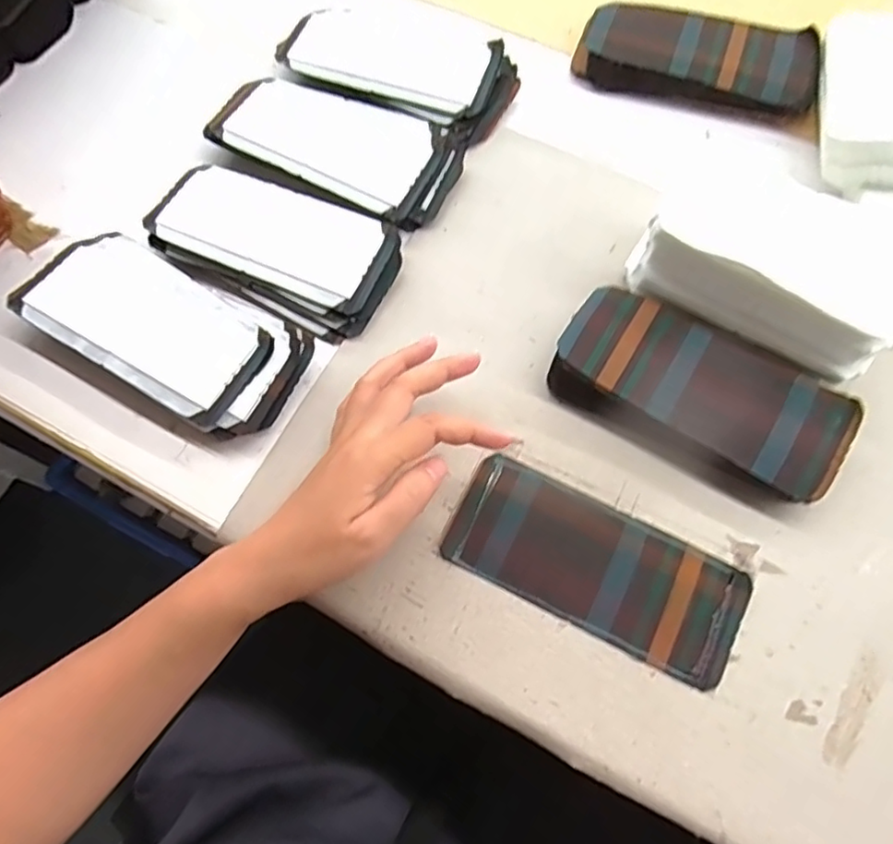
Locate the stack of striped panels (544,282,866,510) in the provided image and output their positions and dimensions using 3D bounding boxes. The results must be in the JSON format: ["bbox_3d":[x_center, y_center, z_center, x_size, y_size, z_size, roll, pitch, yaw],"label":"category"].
[{"bbox_3d":[0.151,-0.014,0.382,0.169,0.026,0.086,29,72,11],"label":"stack of striped panels"}]

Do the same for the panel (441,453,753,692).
[{"bbox_3d":[0.084,0.081,0.357,0.164,0.004,0.070,26,72,10],"label":"panel"}]

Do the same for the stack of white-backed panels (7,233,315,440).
[{"bbox_3d":[-0.181,-0.058,0.405,0.182,0.024,0.084,27,72,10],"label":"stack of white-backed panels"}]

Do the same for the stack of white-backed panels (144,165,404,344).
[{"bbox_3d":[-0.117,-0.123,0.430,0.167,0.025,0.083,27,72,10],"label":"stack of white-backed panels"}]

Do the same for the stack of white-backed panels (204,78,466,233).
[{"bbox_3d":[-0.081,-0.202,0.465,0.177,0.025,0.083,26,72,10],"label":"stack of white-backed panels"}]

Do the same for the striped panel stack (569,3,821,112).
[{"bbox_3d":[0.194,-0.284,0.491,0.177,0.024,0.067,14,70,6],"label":"striped panel stack"}]

